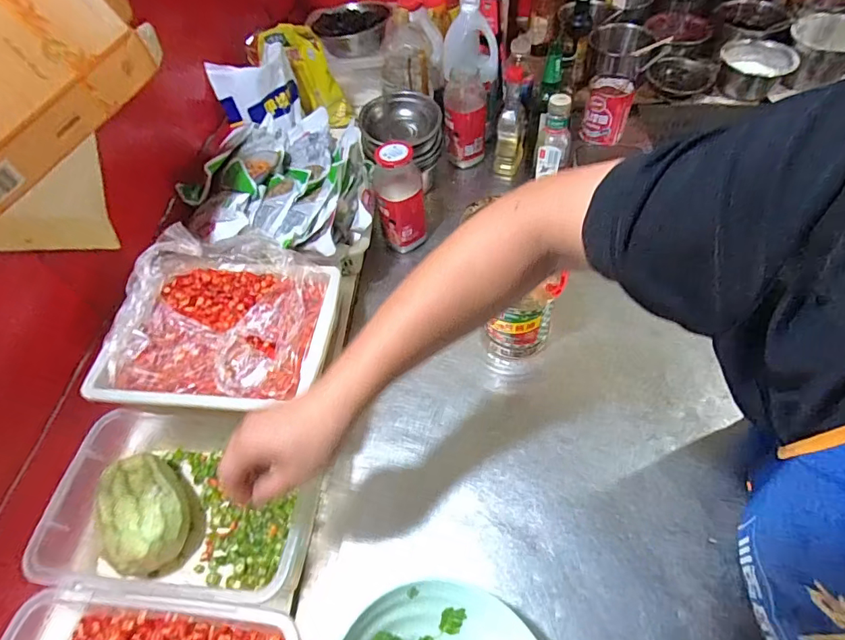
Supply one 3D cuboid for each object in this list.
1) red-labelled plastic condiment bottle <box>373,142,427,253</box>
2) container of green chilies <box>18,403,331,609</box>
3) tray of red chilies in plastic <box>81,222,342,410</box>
[{"bbox_3d":[-0.040,-0.220,0.867,0.085,0.194,0.066,-13,53,-3],"label":"red-labelled plastic condiment bottle"},{"bbox_3d":[-0.287,0.241,0.593,0.313,0.104,0.187,3,53,8],"label":"container of green chilies"},{"bbox_3d":[-0.257,-0.002,0.614,0.268,0.058,0.240,7,65,1],"label":"tray of red chilies in plastic"}]

